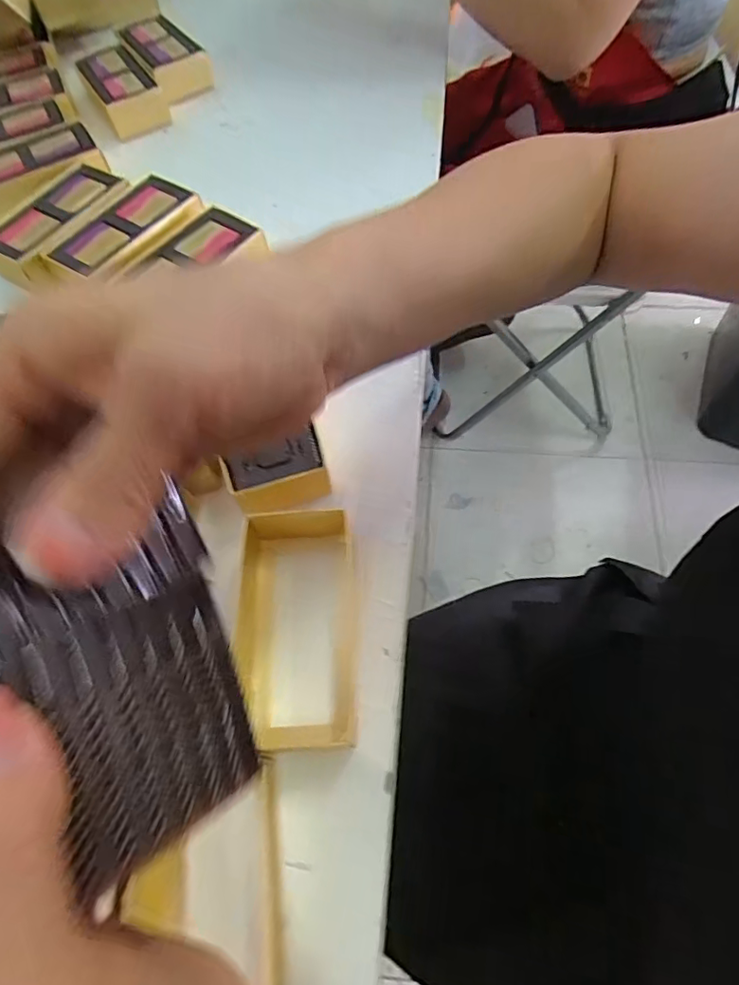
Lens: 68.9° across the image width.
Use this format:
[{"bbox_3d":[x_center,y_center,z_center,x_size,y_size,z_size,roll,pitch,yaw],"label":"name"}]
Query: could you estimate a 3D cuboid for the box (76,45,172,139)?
[{"bbox_3d":[-0.237,-0.387,0.520,0.052,0.028,0.107,-29,64,-12],"label":"box"}]

